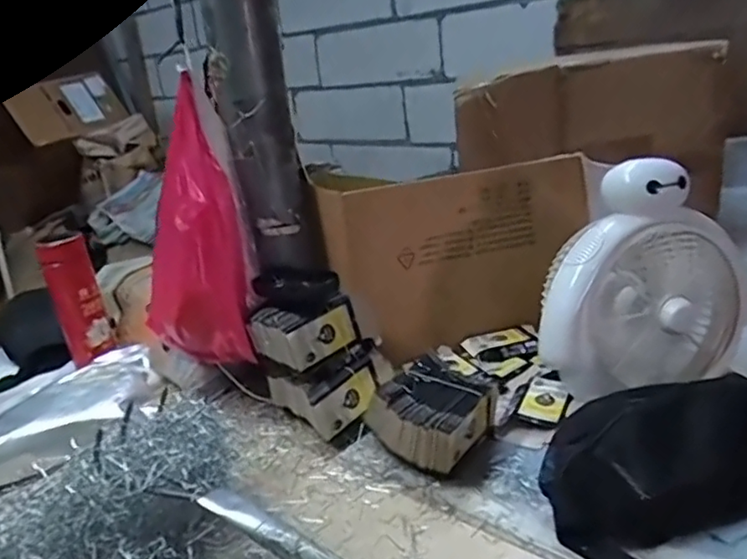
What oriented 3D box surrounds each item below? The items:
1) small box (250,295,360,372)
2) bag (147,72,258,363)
[{"bbox_3d":[-0.082,0.055,0.717,0.099,0.054,0.091,-21,25,-36],"label":"small box"},{"bbox_3d":[-0.225,-0.054,0.741,0.133,0.298,0.140,-14,21,-21],"label":"bag"}]

